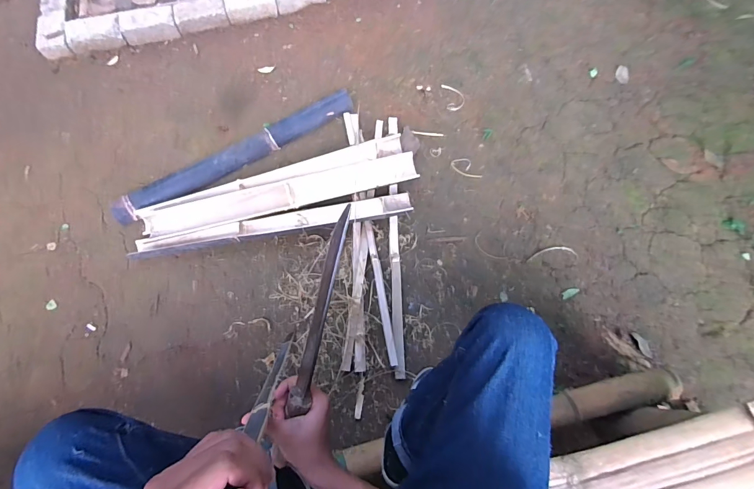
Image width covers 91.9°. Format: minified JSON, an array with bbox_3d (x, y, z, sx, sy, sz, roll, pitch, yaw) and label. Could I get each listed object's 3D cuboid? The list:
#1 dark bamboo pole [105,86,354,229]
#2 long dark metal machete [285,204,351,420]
[{"bbox_3d":[-0.487,-0.325,1.311,0.915,0.061,0.093,-31,71,-12],"label":"dark bamboo pole"},{"bbox_3d":[-0.069,0.081,0.447,0.021,0.019,0.254,14,94,6],"label":"long dark metal machete"}]

